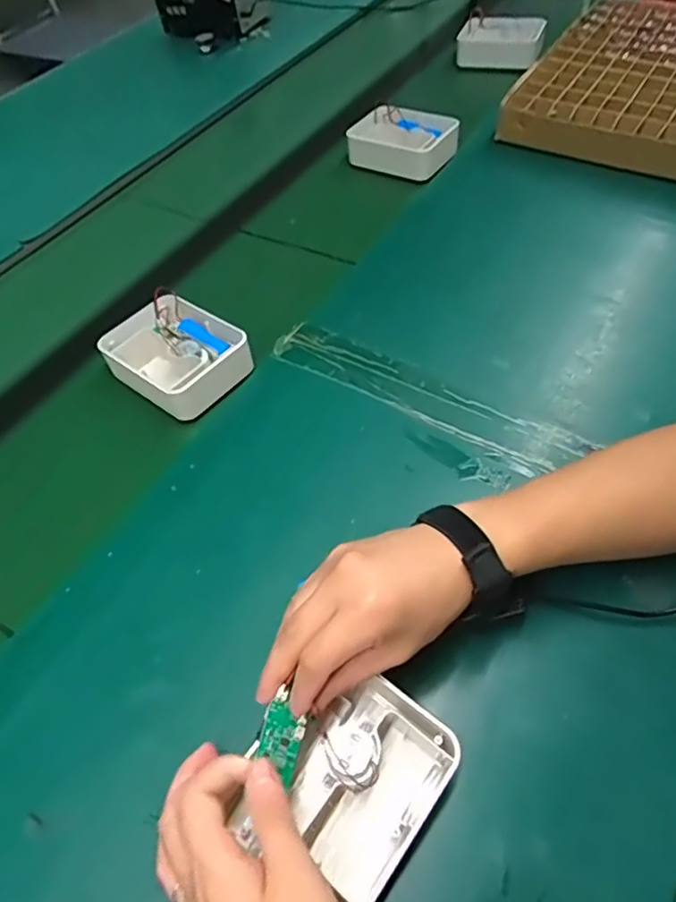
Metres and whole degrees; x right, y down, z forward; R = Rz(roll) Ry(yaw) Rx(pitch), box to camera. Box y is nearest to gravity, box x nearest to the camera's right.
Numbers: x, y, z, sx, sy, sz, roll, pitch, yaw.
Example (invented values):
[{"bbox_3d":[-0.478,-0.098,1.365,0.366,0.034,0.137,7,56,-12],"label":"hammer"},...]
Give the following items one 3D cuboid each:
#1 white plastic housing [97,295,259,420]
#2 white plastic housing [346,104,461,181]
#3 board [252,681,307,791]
[{"bbox_3d":[-0.158,-0.095,0.592,0.133,0.033,0.102,32,62,26],"label":"white plastic housing"},{"bbox_3d":[0.089,-0.420,0.816,0.132,0.042,0.112,23,58,21],"label":"white plastic housing"},{"bbox_3d":[-0.031,0.159,0.339,0.024,0.006,0.040,22,51,-4],"label":"board"}]

